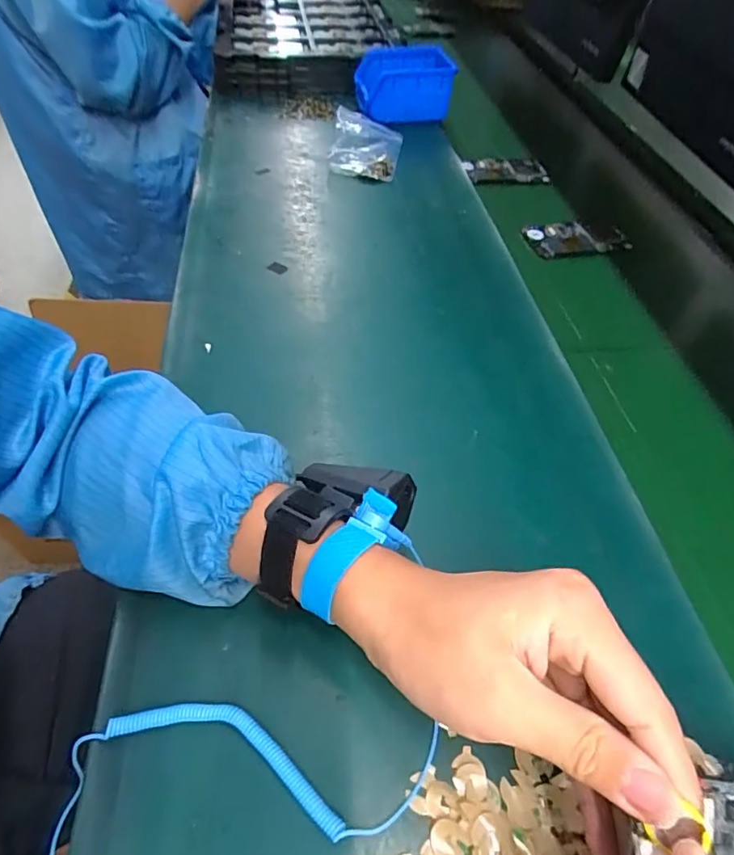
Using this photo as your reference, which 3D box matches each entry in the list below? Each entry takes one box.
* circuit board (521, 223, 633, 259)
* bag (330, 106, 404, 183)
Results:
[{"bbox_3d":[0.252,-0.224,0.601,0.117,0.014,0.073,-1,51,-8],"label":"circuit board"},{"bbox_3d":[-0.003,-0.378,0.679,0.094,0.035,0.120,8,50,0],"label":"bag"}]

